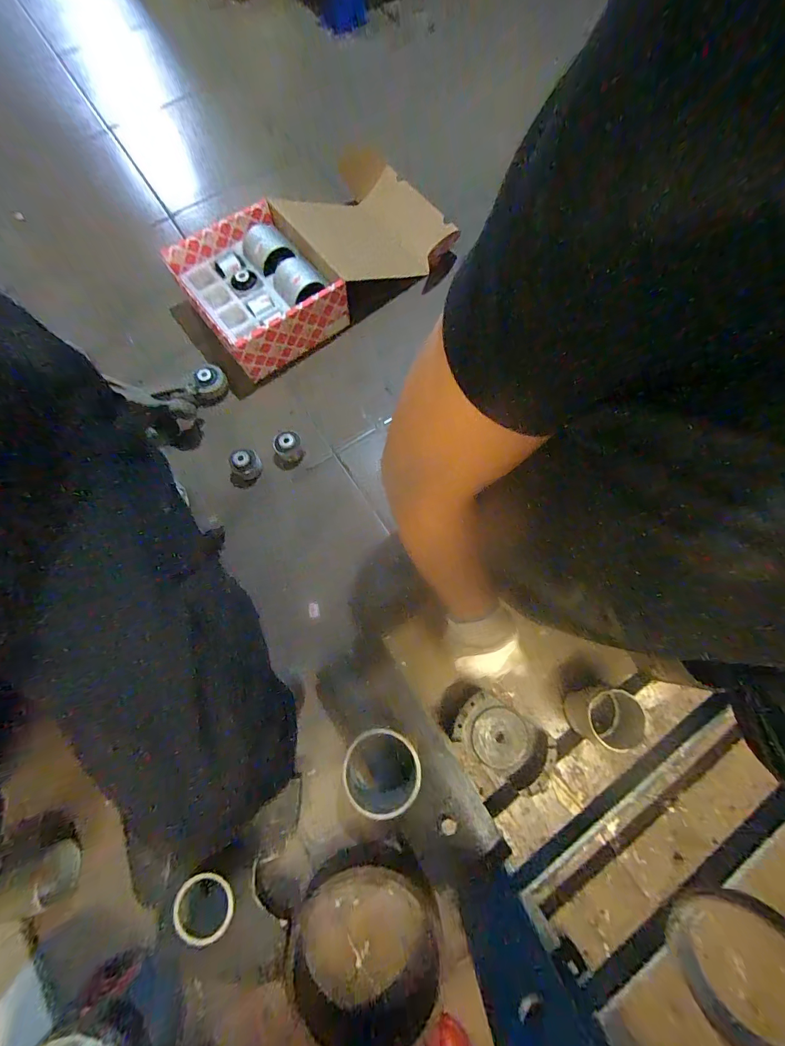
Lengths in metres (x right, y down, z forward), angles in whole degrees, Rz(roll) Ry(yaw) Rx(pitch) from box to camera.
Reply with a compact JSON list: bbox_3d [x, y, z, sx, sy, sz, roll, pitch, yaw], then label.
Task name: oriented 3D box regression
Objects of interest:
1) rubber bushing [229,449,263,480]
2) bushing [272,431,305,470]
[{"bbox_3d":[-0.240,-0.096,0.605,0.047,0.032,0.042,-28,77,-7],"label":"rubber bushing"},{"bbox_3d":[-0.174,-0.118,0.618,0.051,0.040,0.047,0,75,0],"label":"bushing"}]

